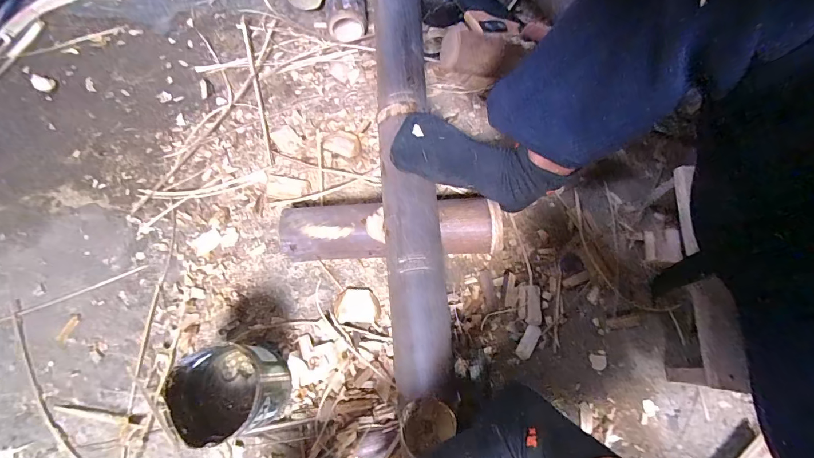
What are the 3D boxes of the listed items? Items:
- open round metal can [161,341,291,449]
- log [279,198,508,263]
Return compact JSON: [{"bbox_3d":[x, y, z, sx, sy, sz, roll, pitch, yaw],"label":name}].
[{"bbox_3d":[-0.206,0.191,0.462,0.103,0.118,0.096,0,70,-1],"label":"open round metal can"},{"bbox_3d":[-0.022,0.000,0.562,0.304,0.062,0.081,-2,70,-2],"label":"log"}]

